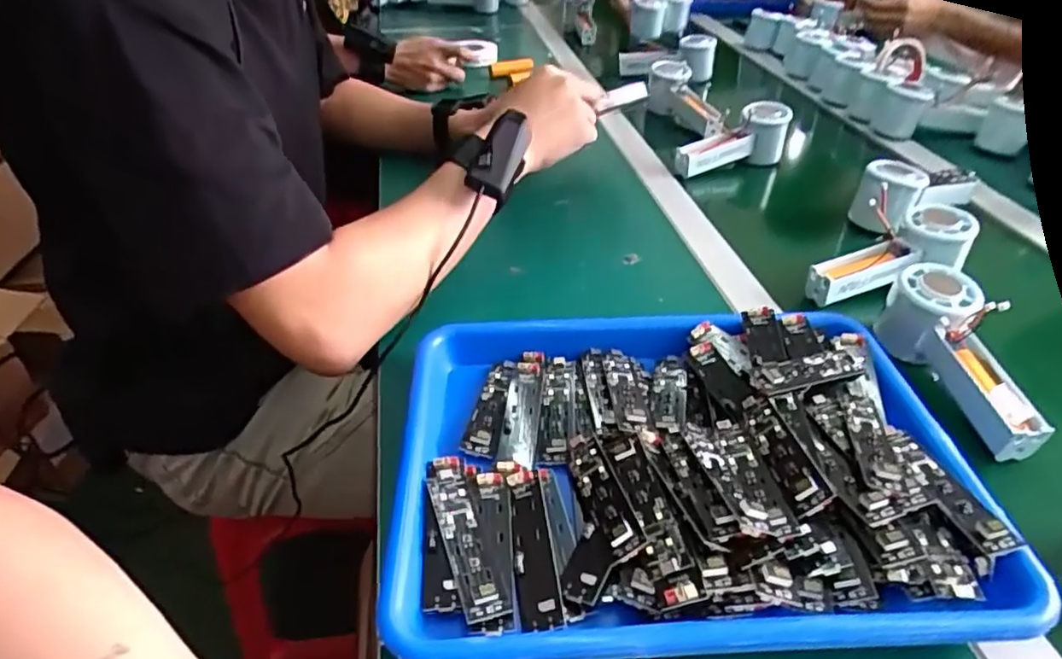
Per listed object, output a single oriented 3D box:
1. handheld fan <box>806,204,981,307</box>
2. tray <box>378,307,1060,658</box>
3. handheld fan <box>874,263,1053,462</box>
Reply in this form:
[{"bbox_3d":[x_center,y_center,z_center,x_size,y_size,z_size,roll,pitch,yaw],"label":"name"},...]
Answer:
[{"bbox_3d":[0.318,-0.061,0.562,0.155,0.047,0.052,-20,43,-17],"label":"handheld fan"},{"bbox_3d":[0.088,0.074,0.396,0.326,0.042,0.244,0,38,-2],"label":"tray"},{"bbox_3d":[0.318,0.020,0.468,0.054,0.061,0.148,-4,38,-7],"label":"handheld fan"}]

